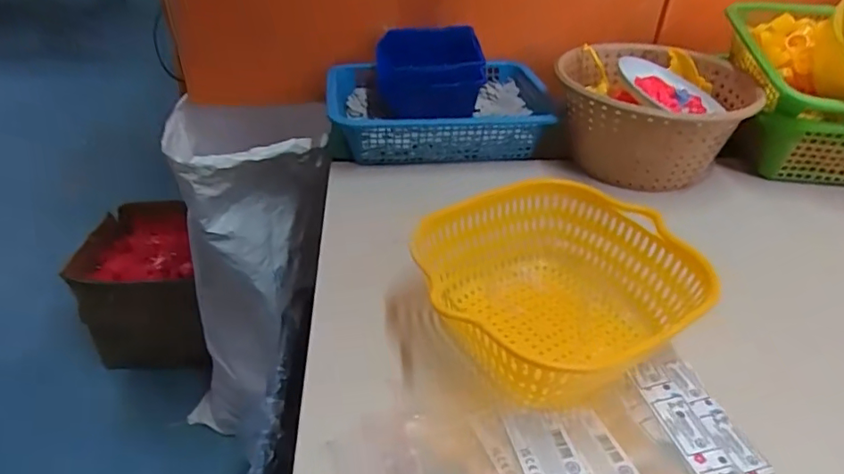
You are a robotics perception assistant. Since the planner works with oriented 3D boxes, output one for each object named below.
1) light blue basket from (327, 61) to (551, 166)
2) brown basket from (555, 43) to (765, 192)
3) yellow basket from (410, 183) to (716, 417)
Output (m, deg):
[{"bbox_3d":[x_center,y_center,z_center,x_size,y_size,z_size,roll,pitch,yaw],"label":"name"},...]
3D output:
[{"bbox_3d":[0.026,-0.166,0.734,0.290,0.066,0.202,-4,35,-8],"label":"light blue basket"},{"bbox_3d":[0.274,-0.151,0.686,0.217,0.108,0.234,14,37,18],"label":"brown basket"},{"bbox_3d":[0.101,0.047,0.441,0.204,0.084,0.191,-16,39,-23],"label":"yellow basket"}]

